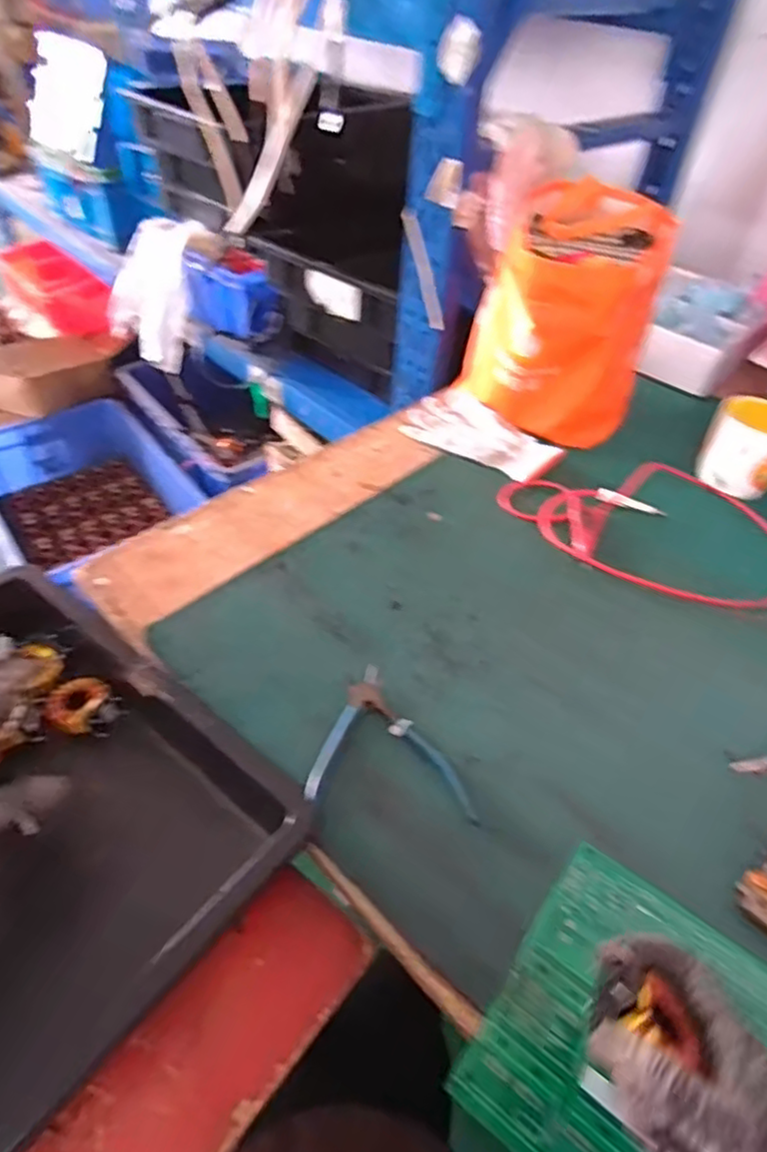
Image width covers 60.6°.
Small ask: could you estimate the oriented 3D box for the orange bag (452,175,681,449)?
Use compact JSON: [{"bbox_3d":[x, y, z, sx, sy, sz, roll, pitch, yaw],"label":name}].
[{"bbox_3d":[0.223,-0.315,0.807,0.205,0.230,0.220,16,46,11],"label":"orange bag"}]

